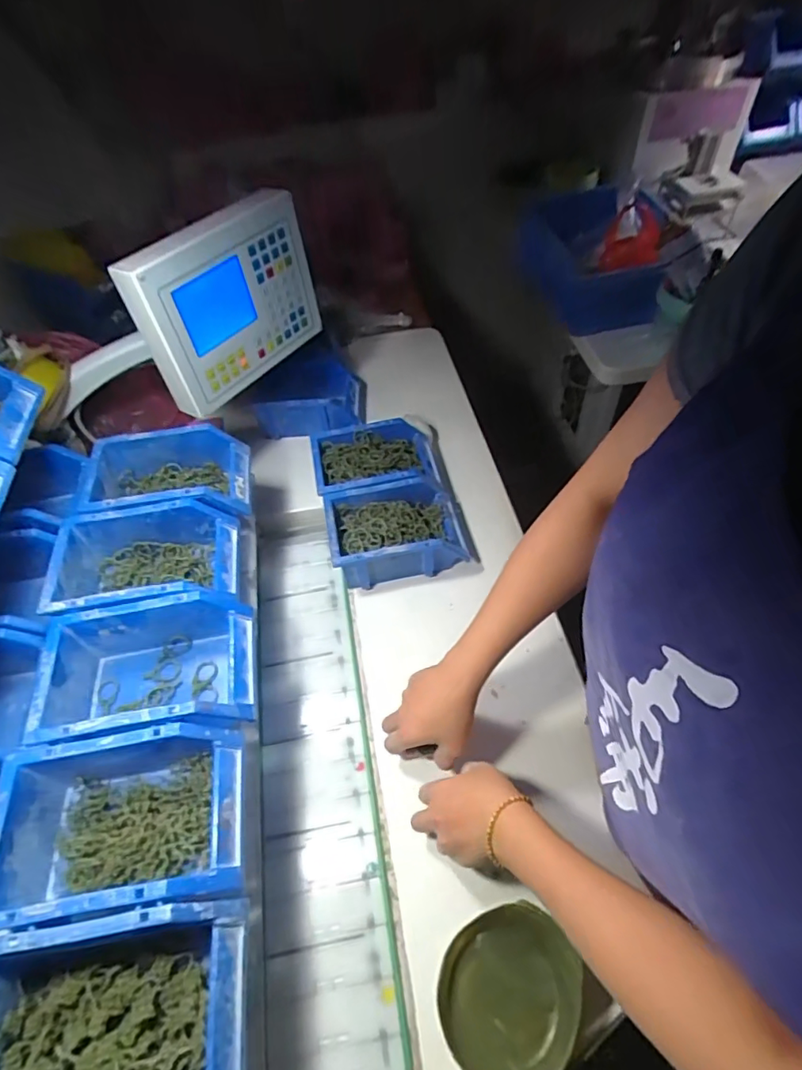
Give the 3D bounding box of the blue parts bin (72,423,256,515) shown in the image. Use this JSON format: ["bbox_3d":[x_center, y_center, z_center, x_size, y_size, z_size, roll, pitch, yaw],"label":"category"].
[{"bbox_3d":[-0.279,-0.066,0.662,0.172,0.075,0.119,-11,53,-4],"label":"blue parts bin"}]

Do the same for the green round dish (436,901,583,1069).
[{"bbox_3d":[0.096,0.394,0.461,0.127,0.013,0.112,-26,55,-15],"label":"green round dish"}]

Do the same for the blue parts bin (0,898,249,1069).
[{"bbox_3d":[-0.196,0.329,0.355,0.178,0.070,0.124,-9,53,-2],"label":"blue parts bin"}]

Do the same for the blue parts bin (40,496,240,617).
[{"bbox_3d":[-0.273,0.034,0.583,0.182,0.067,0.121,-11,53,-3],"label":"blue parts bin"}]

